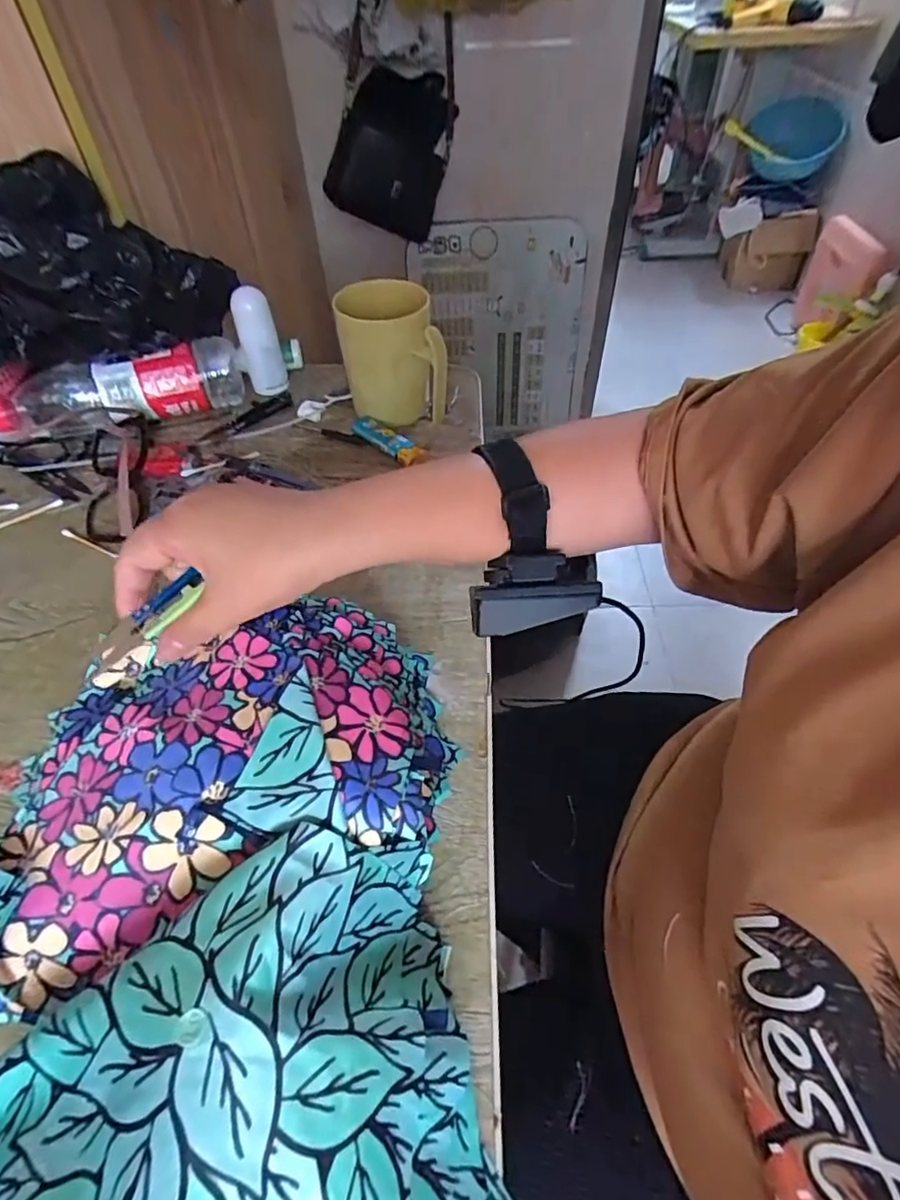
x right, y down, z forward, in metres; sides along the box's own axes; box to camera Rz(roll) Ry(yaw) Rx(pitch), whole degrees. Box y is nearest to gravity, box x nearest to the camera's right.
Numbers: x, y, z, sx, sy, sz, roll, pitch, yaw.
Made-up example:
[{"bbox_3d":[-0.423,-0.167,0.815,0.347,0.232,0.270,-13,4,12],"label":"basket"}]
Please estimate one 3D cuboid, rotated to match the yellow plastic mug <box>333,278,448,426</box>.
[{"bbox_3d":[-0.055,-0.223,0.529,0.088,0.103,0.092,-8,51,-7],"label":"yellow plastic mug"}]

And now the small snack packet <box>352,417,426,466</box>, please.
[{"bbox_3d":[-0.060,-0.148,0.527,0.086,0.015,0.024,36,59,25],"label":"small snack packet"}]

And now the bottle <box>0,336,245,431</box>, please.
[{"bbox_3d":[-0.308,-0.192,0.530,0.220,0.063,0.074,-19,54,-15],"label":"bottle"}]

